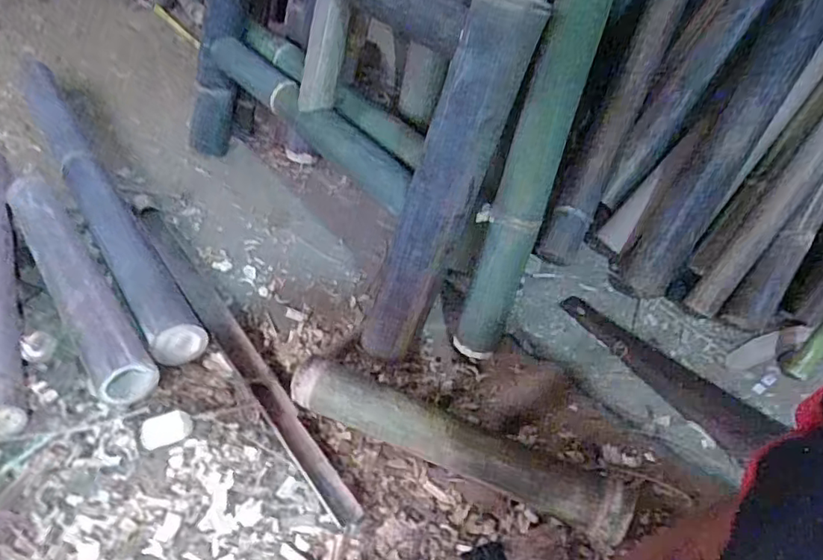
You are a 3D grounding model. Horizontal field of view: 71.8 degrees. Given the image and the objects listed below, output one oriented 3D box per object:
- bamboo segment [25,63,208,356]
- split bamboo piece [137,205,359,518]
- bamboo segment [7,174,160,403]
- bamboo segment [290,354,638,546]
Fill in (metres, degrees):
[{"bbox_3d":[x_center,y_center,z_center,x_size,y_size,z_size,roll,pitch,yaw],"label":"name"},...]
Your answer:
[{"bbox_3d":[-0.570,-0.177,1.009,0.080,0.059,0.916,-25,51,-26],"label":"bamboo segment"},{"bbox_3d":[-0.257,0.079,0.812,0.042,0.026,0.643,-27,52,-27],"label":"split bamboo piece"},{"bbox_3d":[-0.524,-0.020,0.871,0.081,0.059,0.543,-28,53,-28],"label":"bamboo segment"},{"bbox_3d":[0.047,0.196,0.681,0.411,0.065,0.064,19,47,14],"label":"bamboo segment"}]

